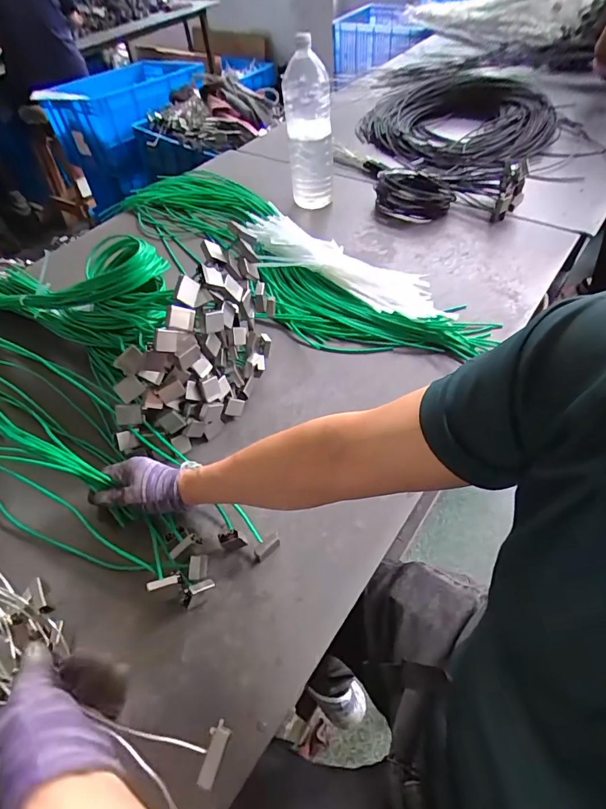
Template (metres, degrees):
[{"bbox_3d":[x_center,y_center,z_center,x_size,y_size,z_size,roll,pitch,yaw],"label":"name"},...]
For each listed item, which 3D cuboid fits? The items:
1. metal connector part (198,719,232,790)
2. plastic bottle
[{"bbox_3d":[-0.060,0.233,0.295,0.014,0.007,0.036,8,53,13],"label":"metal connector part"},{"bbox_3d":[0.014,-0.577,0.951,0.096,0.310,0.080,-3,53,3],"label":"plastic bottle"}]

